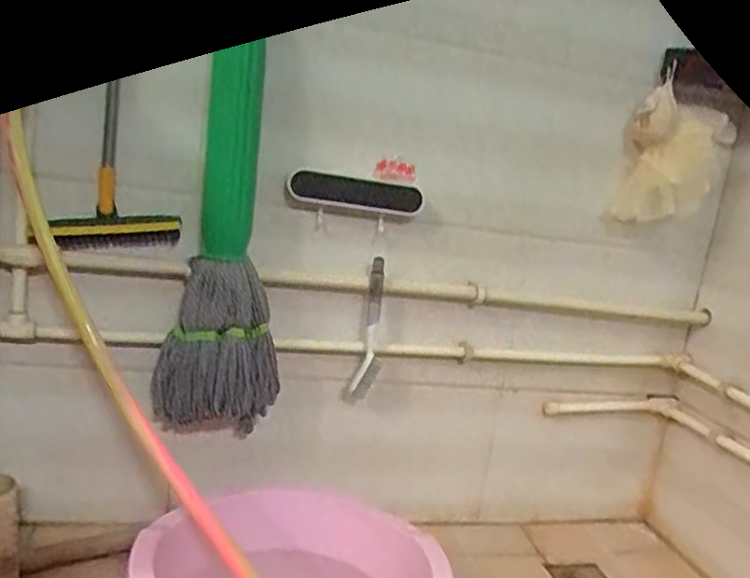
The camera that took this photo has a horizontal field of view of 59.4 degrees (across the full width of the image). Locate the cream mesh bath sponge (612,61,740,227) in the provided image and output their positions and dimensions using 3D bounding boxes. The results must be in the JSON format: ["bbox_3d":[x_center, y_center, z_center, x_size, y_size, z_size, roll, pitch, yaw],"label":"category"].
[{"bbox_3d":[0.543,-0.233,1.194,0.183,0.217,0.083,6,12,-9],"label":"cream mesh bath sponge"}]

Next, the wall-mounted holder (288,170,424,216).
[{"bbox_3d":[-0.027,-0.157,1.088,0.233,0.053,0.039,3,13,-20],"label":"wall-mounted holder"}]

